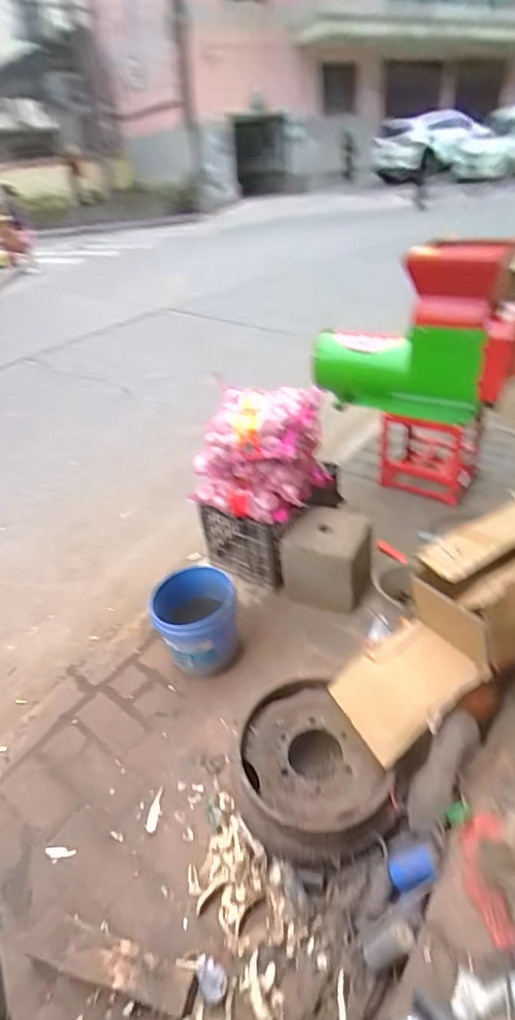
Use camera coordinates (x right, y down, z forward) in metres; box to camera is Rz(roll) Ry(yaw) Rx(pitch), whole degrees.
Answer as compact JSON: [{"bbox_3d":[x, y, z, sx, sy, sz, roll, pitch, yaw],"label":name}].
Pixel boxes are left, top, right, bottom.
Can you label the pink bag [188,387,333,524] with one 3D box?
[{"bbox_3d":[0.012,-0.203,1.786,0.427,0.365,0.345,12,38,24],"label":"pink bag"}]

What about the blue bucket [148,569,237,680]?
[{"bbox_3d":[-0.186,0.360,1.618,0.240,0.304,0.241,-5,34,0],"label":"blue bucket"}]

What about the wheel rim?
[{"bbox_3d":[0.127,0.623,1.257,0.335,0.123,0.383,-7,34,-2],"label":"wheel rim"}]

